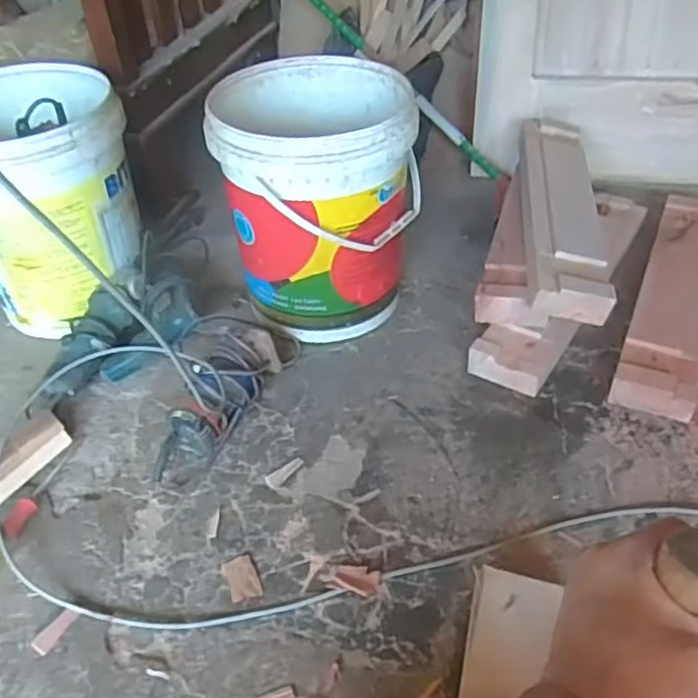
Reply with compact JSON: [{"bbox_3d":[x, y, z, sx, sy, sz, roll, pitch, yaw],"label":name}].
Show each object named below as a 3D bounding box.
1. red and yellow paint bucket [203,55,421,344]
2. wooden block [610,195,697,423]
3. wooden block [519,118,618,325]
[{"bbox_3d":[-0.045,-0.243,1.139,0.303,0.347,0.299,-2,43,2],"label":"red and yellow paint bucket"},{"bbox_3d":[0.555,-0.104,1.167,0.115,0.061,0.582,16,47,20],"label":"wooden block"},{"bbox_3d":[0.367,-0.254,1.205,0.122,0.055,0.567,3,44,8],"label":"wooden block"}]

